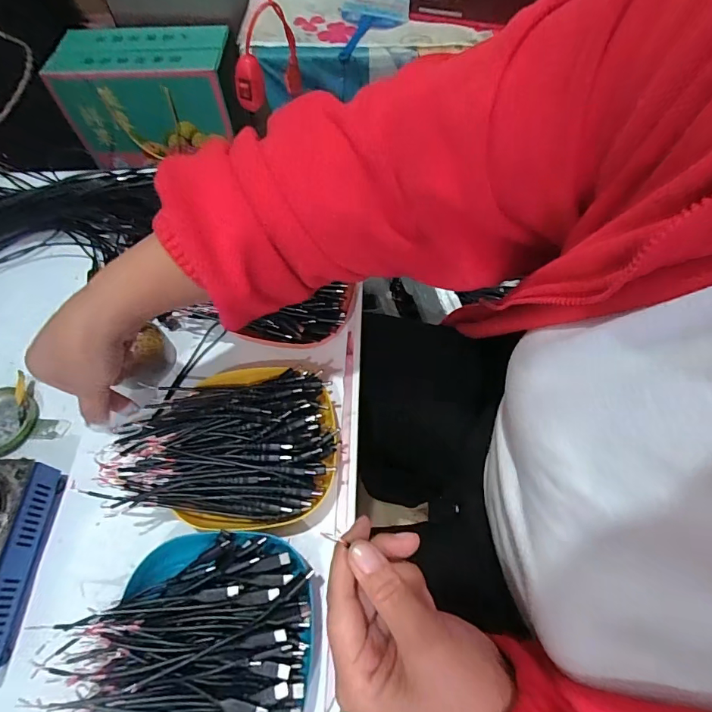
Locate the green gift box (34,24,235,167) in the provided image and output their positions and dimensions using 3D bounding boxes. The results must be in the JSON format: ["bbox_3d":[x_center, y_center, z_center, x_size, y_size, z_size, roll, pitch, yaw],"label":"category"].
[{"bbox_3d":[-0.418,-0.531,0.919,0.324,0.212,0.161,1,61,2],"label":"green gift box"}]

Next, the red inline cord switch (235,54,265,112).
[{"bbox_3d":[-0.116,-0.297,0.478,0.031,0.048,0.024,-10,62,-4],"label":"red inline cord switch"}]

